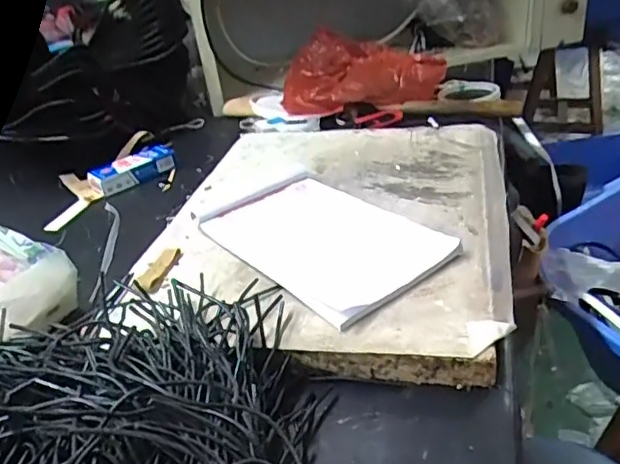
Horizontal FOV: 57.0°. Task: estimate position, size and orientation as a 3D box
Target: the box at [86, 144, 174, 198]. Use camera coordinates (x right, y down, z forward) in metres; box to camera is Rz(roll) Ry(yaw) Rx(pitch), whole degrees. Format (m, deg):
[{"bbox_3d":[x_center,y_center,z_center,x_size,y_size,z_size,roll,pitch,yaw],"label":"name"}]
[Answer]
[{"bbox_3d":[-0.226,-0.082,0.732,0.105,0.022,0.044,-26,35,-29],"label":"box"}]

